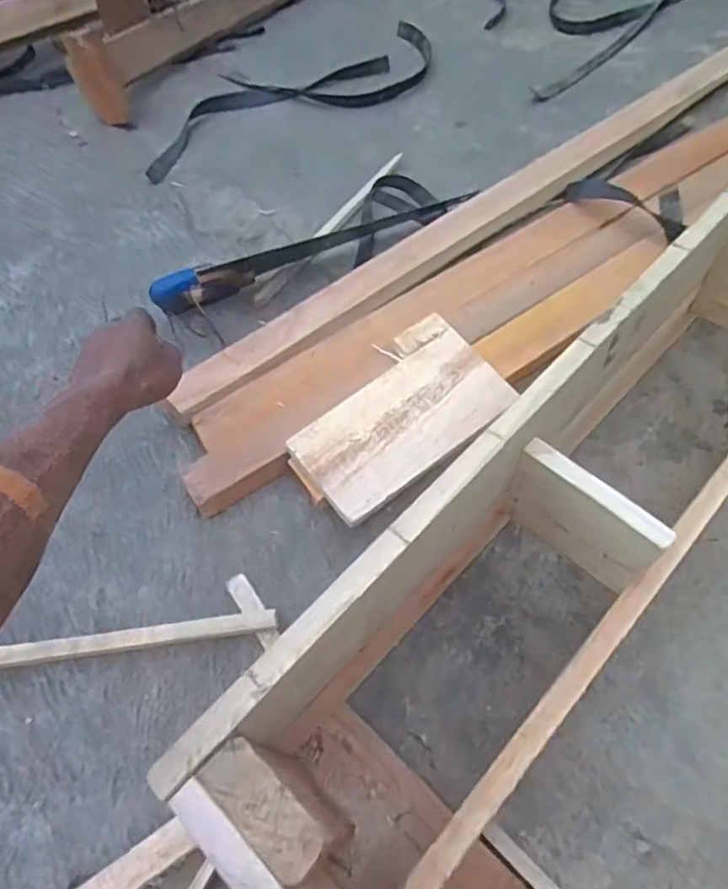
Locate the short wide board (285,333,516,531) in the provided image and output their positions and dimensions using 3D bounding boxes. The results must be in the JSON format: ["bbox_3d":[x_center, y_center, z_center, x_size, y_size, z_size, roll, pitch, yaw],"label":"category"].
[{"bbox_3d":[0.042,-0.026,0.668,0.236,0.011,0.122,-35,70,-14],"label":"short wide board"}]

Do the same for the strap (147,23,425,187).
[{"bbox_3d":[-0.133,-0.650,1.140,0.624,0.036,0.196,-28,61,-12],"label":"strap"}]

